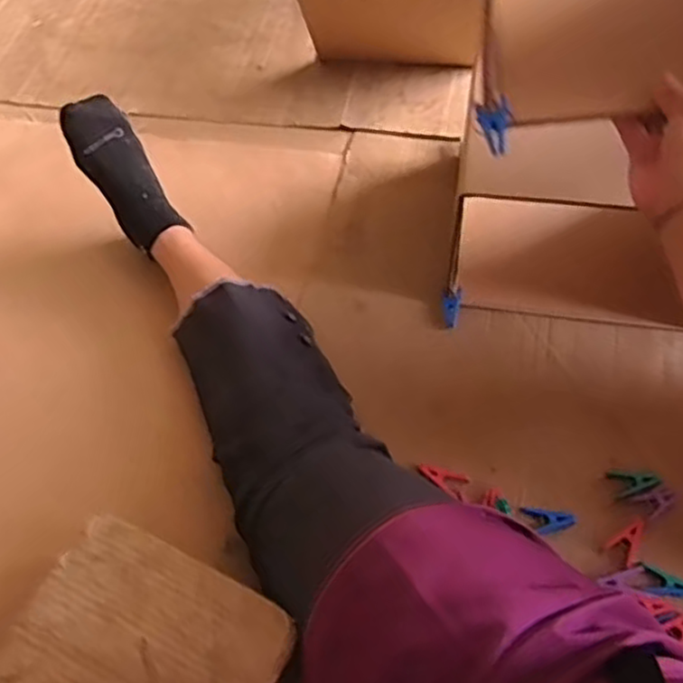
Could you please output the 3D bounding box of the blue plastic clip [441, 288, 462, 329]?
[{"bbox_3d":[0.124,-0.037,0.801,0.021,0.016,0.049,9,59,8],"label":"blue plastic clip"}]

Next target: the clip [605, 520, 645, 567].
[{"bbox_3d":[0.287,0.198,0.684,0.042,0.010,0.029,-34,63,-18],"label":"clip"}]

